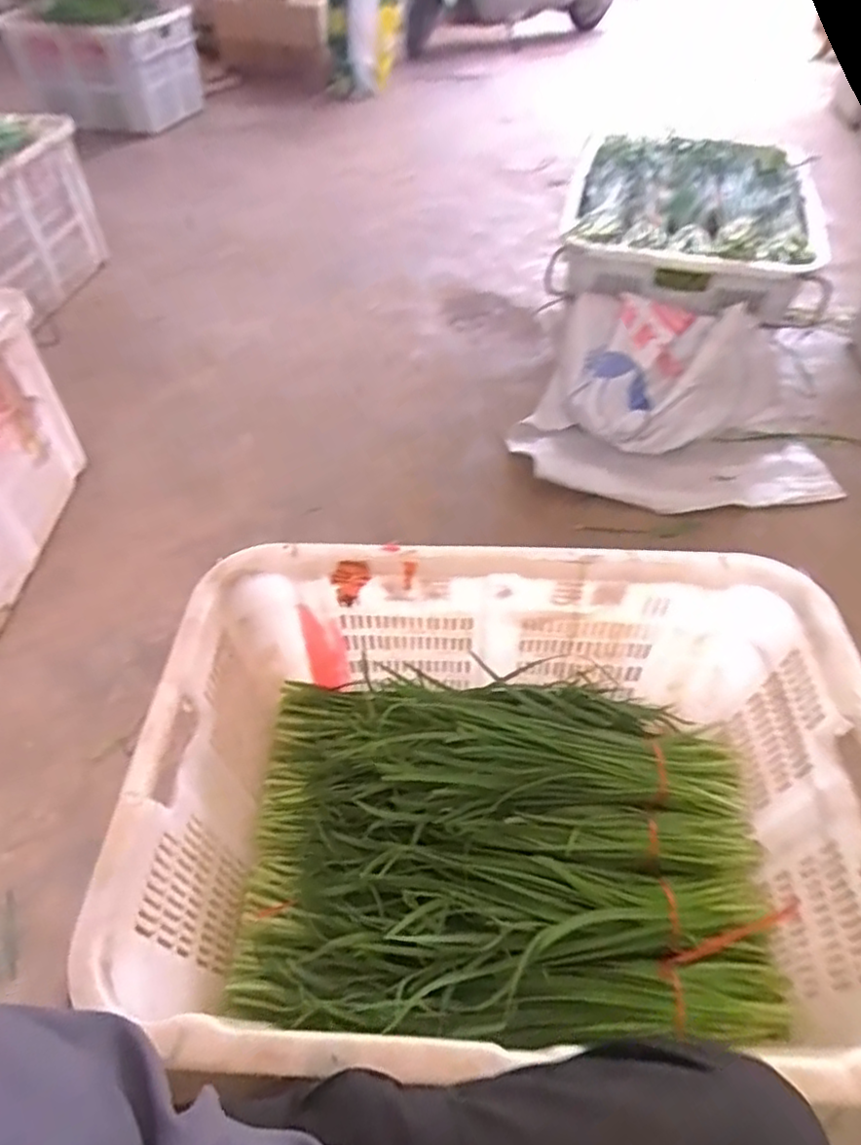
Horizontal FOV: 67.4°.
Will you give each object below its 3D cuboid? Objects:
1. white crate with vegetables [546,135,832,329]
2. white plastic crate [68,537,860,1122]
[{"bbox_3d":[0.571,-0.765,1.399,0.524,0.169,0.636,13,52,12],"label":"white crate with vegetables"},{"bbox_3d":[0.078,0.240,0.677,0.677,0.276,0.468,1,50,2],"label":"white plastic crate"}]

